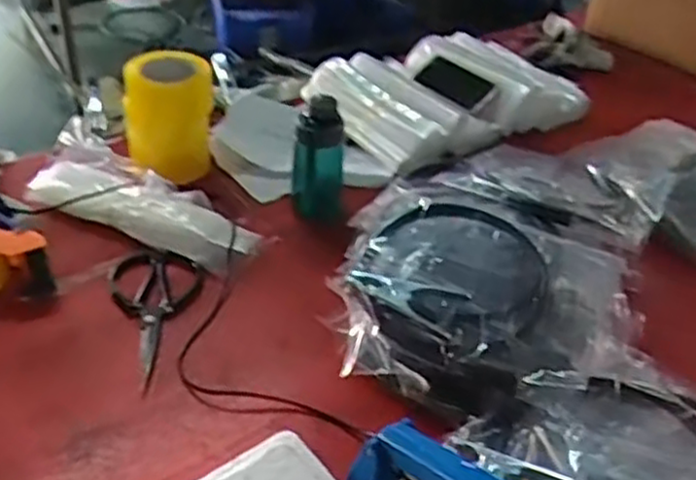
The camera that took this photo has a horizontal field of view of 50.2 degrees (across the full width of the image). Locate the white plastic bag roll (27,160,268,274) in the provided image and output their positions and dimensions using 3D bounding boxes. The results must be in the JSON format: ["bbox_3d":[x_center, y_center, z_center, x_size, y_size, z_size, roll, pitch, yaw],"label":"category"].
[{"bbox_3d":[-0.278,-0.051,1.023,0.338,0.056,0.114,17,40,17],"label":"white plastic bag roll"}]

